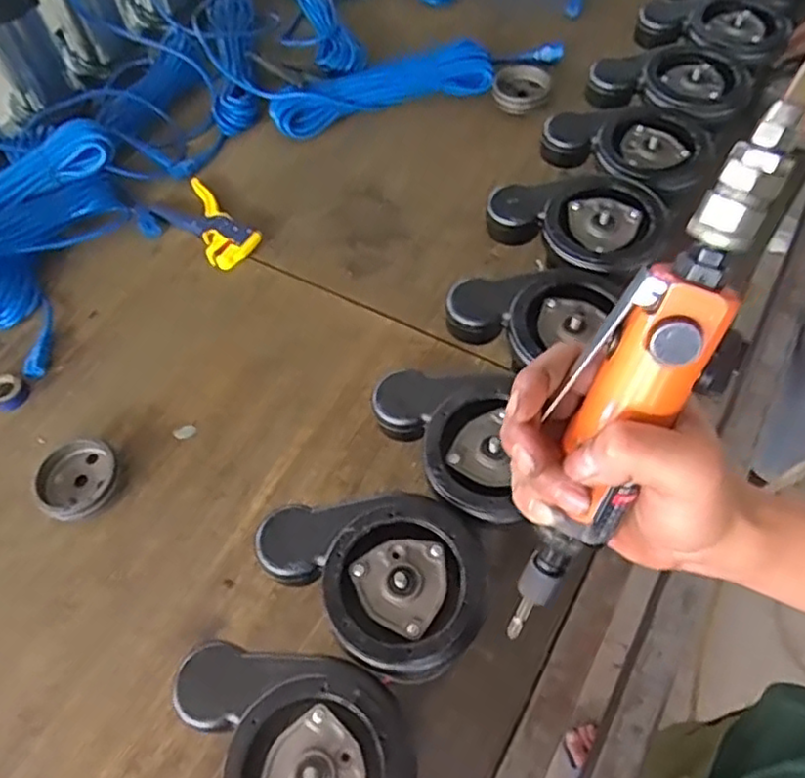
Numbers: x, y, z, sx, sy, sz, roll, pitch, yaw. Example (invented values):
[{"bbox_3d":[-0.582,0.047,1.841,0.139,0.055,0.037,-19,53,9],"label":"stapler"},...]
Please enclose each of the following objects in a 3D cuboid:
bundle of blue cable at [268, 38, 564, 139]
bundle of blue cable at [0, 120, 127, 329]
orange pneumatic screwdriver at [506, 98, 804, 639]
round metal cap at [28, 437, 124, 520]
[{"bbox_3d":[0.027,-0.484,1.000,0.468,0.042,0.092,-15,59,-5],"label":"bundle of blue cable"},{"bbox_3d":[-0.514,-0.202,0.839,0.153,0.107,0.365,34,67,22],"label":"bundle of blue cable"},{"bbox_3d":[0.097,0.015,0.279,0.052,0.254,0.030,26,30,15],"label":"orange pneumatic screwdriver"},{"bbox_3d":[-0.347,0.099,0.695,0.079,0.030,0.087,-12,59,-3],"label":"round metal cap"}]

